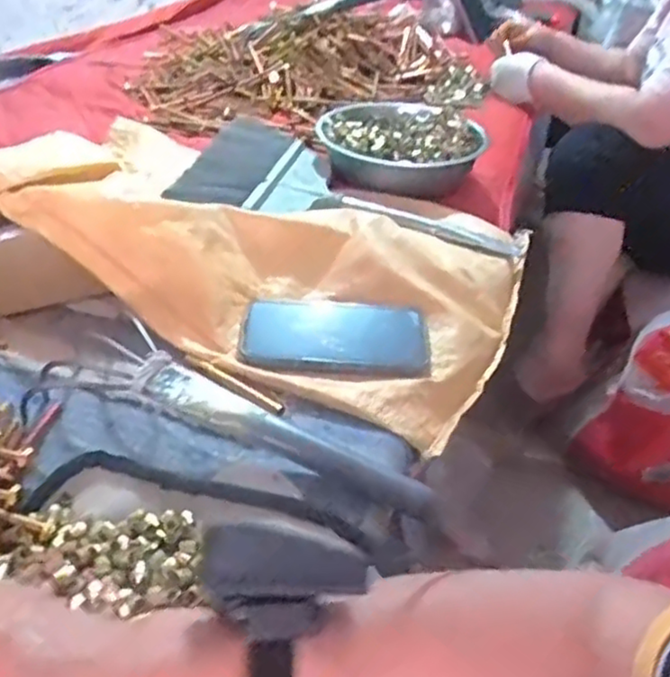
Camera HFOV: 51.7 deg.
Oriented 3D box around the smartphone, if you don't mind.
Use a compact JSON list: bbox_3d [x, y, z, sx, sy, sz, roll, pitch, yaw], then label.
[{"bbox_3d":[0.000,-0.002,0.616,0.163,0.009,0.076,4,52,3],"label":"smartphone"}]

